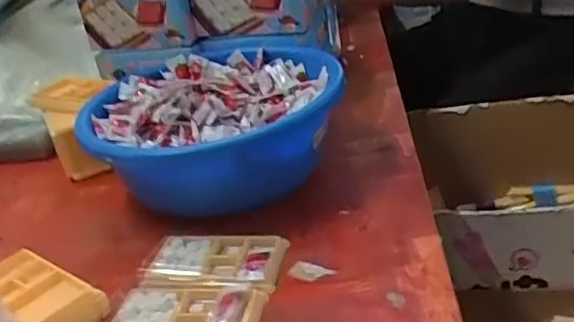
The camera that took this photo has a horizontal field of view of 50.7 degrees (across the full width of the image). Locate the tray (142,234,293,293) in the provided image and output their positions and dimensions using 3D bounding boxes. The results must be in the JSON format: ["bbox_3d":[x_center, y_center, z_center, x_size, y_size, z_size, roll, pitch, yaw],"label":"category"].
[{"bbox_3d":[-0.073,0.098,0.614,0.137,0.015,0.078,-2,28,11],"label":"tray"}]

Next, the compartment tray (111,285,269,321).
[{"bbox_3d":[-0.092,0.135,0.542,0.139,0.019,0.085,-4,28,8],"label":"compartment tray"}]

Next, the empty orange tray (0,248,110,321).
[{"bbox_3d":[-0.239,0.128,0.590,0.142,0.027,0.057,14,35,36],"label":"empty orange tray"}]

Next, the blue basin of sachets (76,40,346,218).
[{"bbox_3d":[-0.083,-0.040,0.764,0.297,0.122,0.306,-6,27,3],"label":"blue basin of sachets"}]

